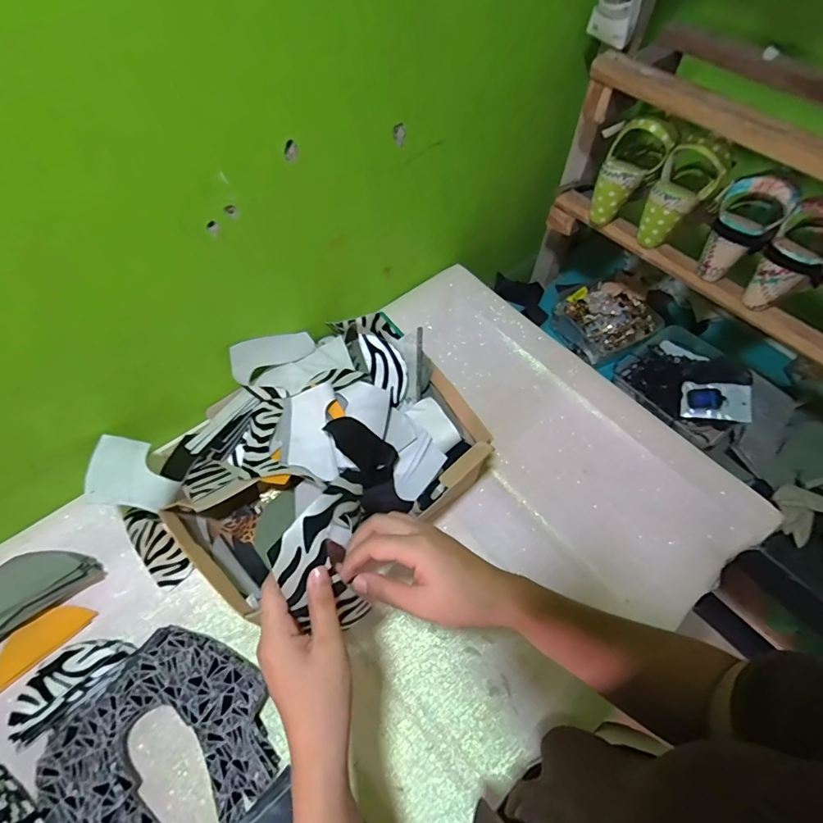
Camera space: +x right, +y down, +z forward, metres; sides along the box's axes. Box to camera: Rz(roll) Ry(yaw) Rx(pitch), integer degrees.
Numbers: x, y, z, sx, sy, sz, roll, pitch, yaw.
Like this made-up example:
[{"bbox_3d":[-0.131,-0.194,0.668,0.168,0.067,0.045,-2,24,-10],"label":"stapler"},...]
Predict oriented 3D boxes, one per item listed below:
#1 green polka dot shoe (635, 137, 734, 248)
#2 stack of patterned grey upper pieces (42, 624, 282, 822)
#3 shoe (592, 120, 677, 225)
[{"bbox_3d":[0.385,-0.311,0.656,0.079,0.136,0.089,29,61,15],"label":"green polka dot shoe"},{"bbox_3d":[-0.241,0.331,0.449,0.185,0.023,0.197,38,64,20],"label":"stack of patterned grey upper pieces"},{"bbox_3d":[0.312,-0.355,0.683,0.063,0.151,0.077,-11,56,-35],"label":"shoe"}]

